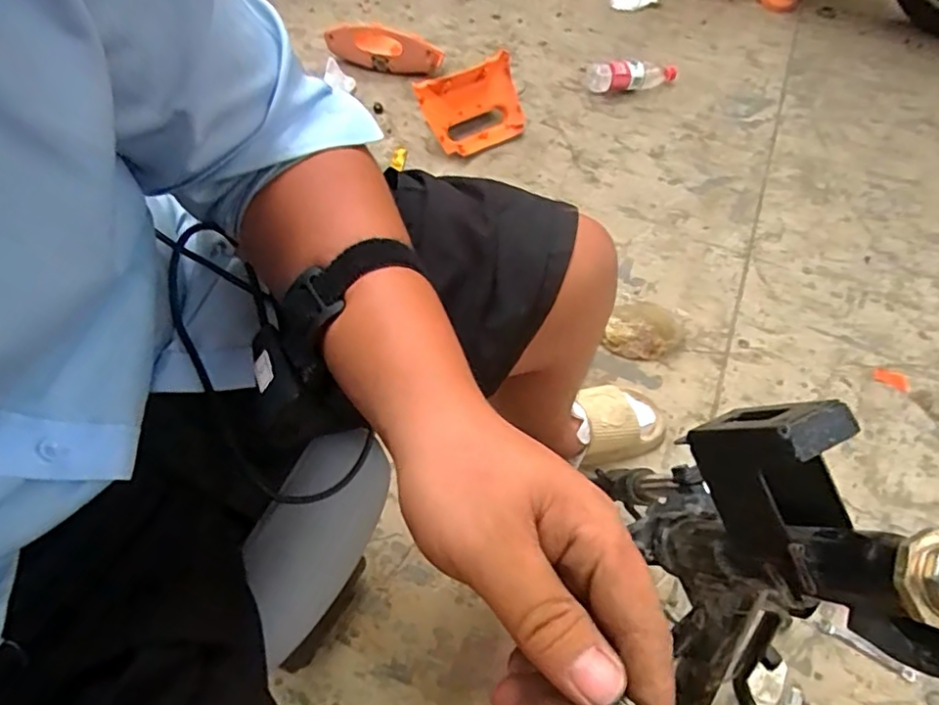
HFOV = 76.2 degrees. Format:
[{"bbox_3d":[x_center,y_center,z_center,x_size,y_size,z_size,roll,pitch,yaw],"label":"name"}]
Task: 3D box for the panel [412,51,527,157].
[{"bbox_3d":[0.012,-0.557,1.366,0.233,0.171,0.046,-22,31,-5],"label":"panel"}]

